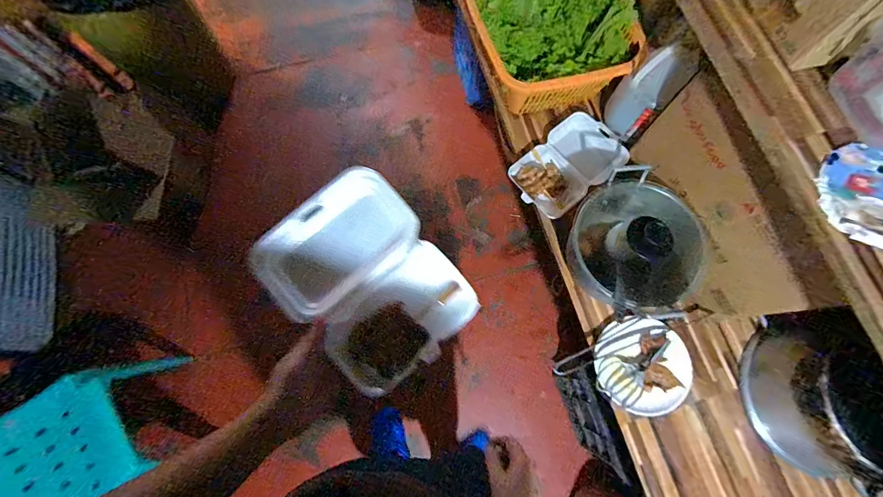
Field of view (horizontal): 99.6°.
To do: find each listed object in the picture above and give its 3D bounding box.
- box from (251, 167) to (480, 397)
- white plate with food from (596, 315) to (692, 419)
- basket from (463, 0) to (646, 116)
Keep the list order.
[{"bbox_3d":[-0.085,0.034,0.431,0.172,0.045,0.222,-42,78,-12],"label":"box"},{"bbox_3d":[0.432,0.249,0.795,0.194,0.038,0.193,0,73,-1],"label":"white plate with food"},{"bbox_3d":[0.240,-0.604,0.926,0.356,0.202,0.501,-12,74,-4],"label":"basket"}]

